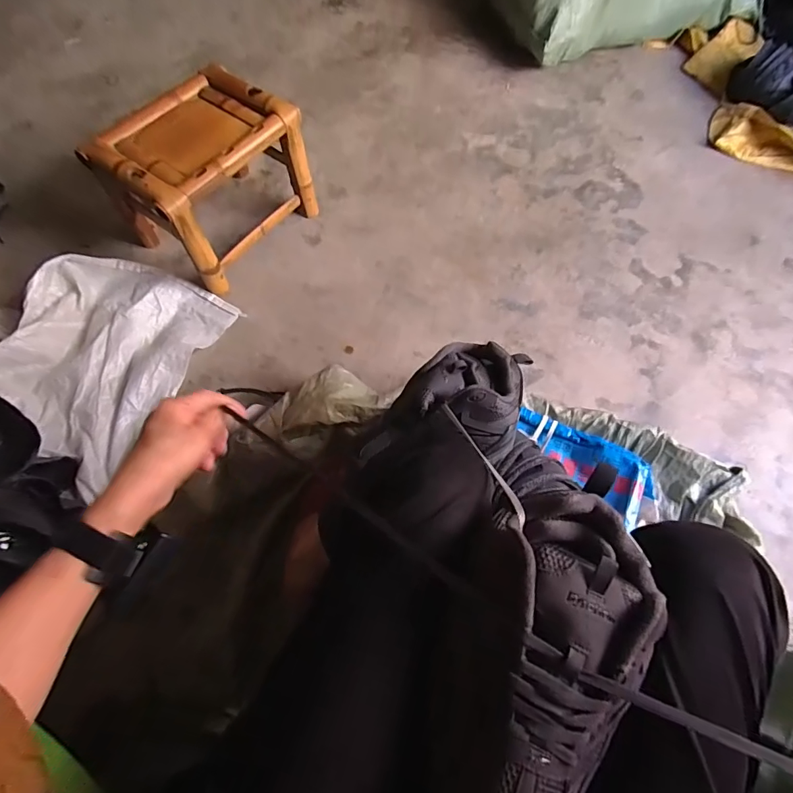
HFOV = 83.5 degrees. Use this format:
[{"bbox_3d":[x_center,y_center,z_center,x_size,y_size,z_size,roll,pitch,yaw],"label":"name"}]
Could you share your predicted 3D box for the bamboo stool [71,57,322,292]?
[{"bbox_3d":[-0.426,-0.487,1.005,0.308,0.270,0.344,35,68,16],"label":"bamboo stool"}]

